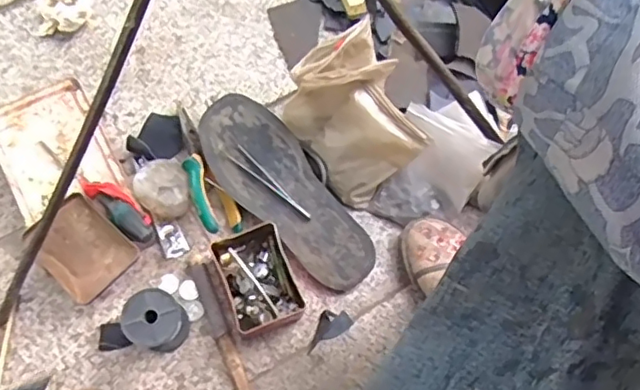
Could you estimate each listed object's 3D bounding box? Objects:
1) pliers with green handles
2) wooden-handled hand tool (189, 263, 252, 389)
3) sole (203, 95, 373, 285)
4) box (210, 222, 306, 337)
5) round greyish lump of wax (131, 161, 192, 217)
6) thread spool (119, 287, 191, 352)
[{"bbox_3d":[-0.151,-0.036,0.739,0.047,0.041,0.182,-20,71,-10],"label":"pliers with green handles"},{"bbox_3d":[-0.110,0.179,0.686,0.023,0.014,0.206,-21,71,-11],"label":"wooden-handled hand tool"},{"bbox_3d":[-0.041,-0.008,0.735,0.279,0.042,0.106,41,72,12],"label":"sole"},{"bbox_3d":[-0.073,0.103,0.697,0.079,0.048,0.114,-21,71,-11],"label":"box"},{"bbox_3d":[-0.193,-0.008,0.722,0.061,0.048,0.081,-15,70,-9],"label":"round greyish lump of wax"},{"bbox_3d":[-0.180,0.141,0.646,0.052,0.098,0.057,37,71,11],"label":"thread spool"}]

